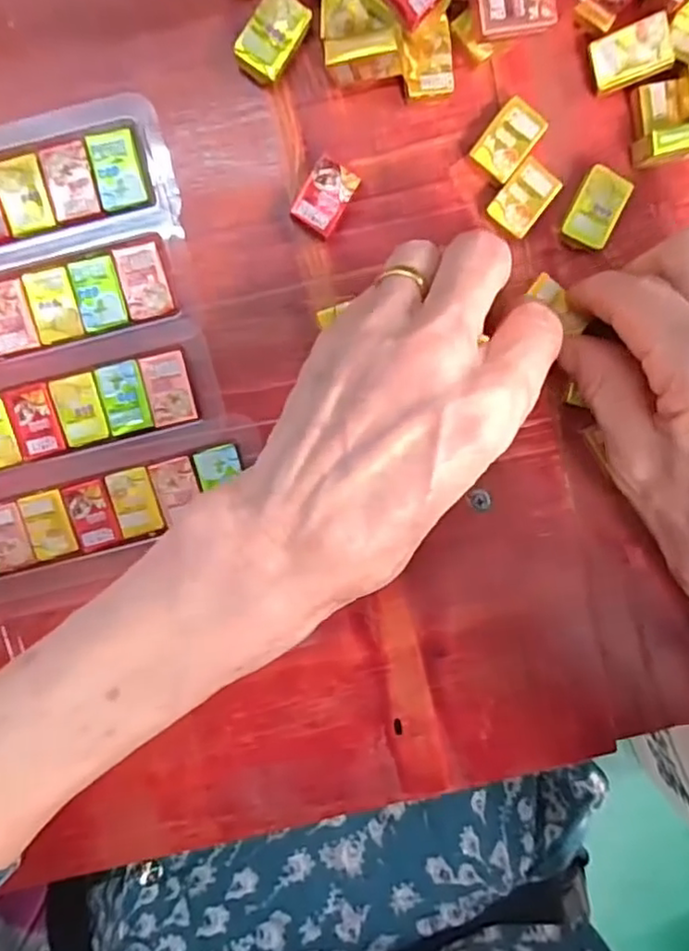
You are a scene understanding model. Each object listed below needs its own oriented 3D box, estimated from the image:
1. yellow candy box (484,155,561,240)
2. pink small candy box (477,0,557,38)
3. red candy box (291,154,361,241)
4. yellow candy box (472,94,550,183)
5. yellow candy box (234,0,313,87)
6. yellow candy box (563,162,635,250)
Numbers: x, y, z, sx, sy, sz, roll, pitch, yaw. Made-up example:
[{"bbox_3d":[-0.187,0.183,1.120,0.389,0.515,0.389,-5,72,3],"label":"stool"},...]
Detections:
[{"bbox_3d":[0.064,-0.099,0.226,0.017,0.008,0.024,38,96,-6],"label":"yellow candy box"},{"bbox_3d":[0.054,-0.151,0.199,0.025,0.004,0.018,-12,106,-4],"label":"pink small candy box"},{"bbox_3d":[-0.007,-0.099,0.225,0.016,0.008,0.026,32,96,-5],"label":"red candy box"},{"bbox_3d":[0.058,-0.118,0.223,0.016,0.008,0.025,37,96,-6],"label":"yellow candy box"},{"bbox_3d":[-0.025,-0.150,0.217,0.018,0.010,0.027,31,97,-5],"label":"yellow candy box"},{"bbox_3d":[0.090,-0.096,0.227,0.017,0.009,0.026,26,97,-5],"label":"yellow candy box"}]

